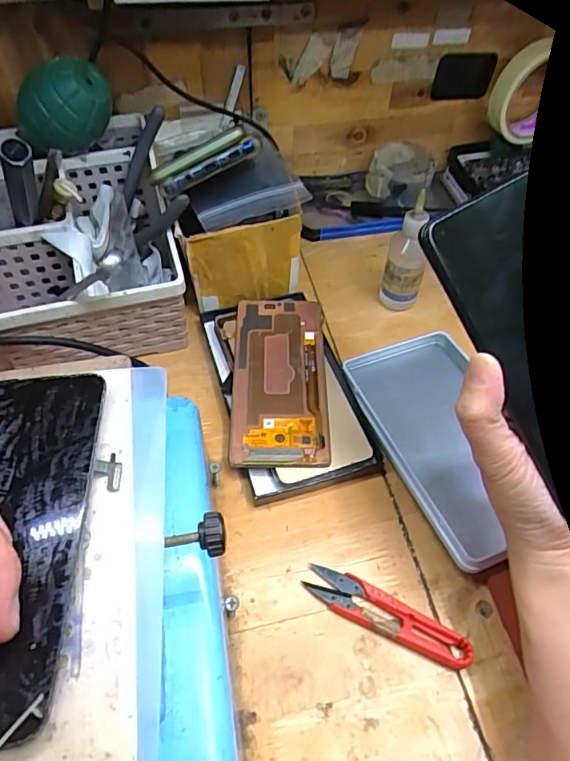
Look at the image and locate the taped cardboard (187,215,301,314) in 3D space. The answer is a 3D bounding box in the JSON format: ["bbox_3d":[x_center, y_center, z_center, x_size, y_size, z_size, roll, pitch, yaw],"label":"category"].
[{"bbox_3d":[-0.031,-0.094,0.423,0.090,0.081,0.012,-13,54,-11],"label":"taped cardboard"}]

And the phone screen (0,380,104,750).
[{"bbox_3d":[-0.112,0.059,0.196,0.068,0.005,0.136,-4,55,-5],"label":"phone screen"}]

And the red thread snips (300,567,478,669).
[{"bbox_3d":[0.061,0.139,0.304,0.100,0.008,0.024,21,55,15],"label":"red thread snips"}]

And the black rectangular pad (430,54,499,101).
[{"bbox_3d":[0.174,-0.295,0.495,0.056,0.044,0.010,-4,53,-4],"label":"black rectangular pad"}]

